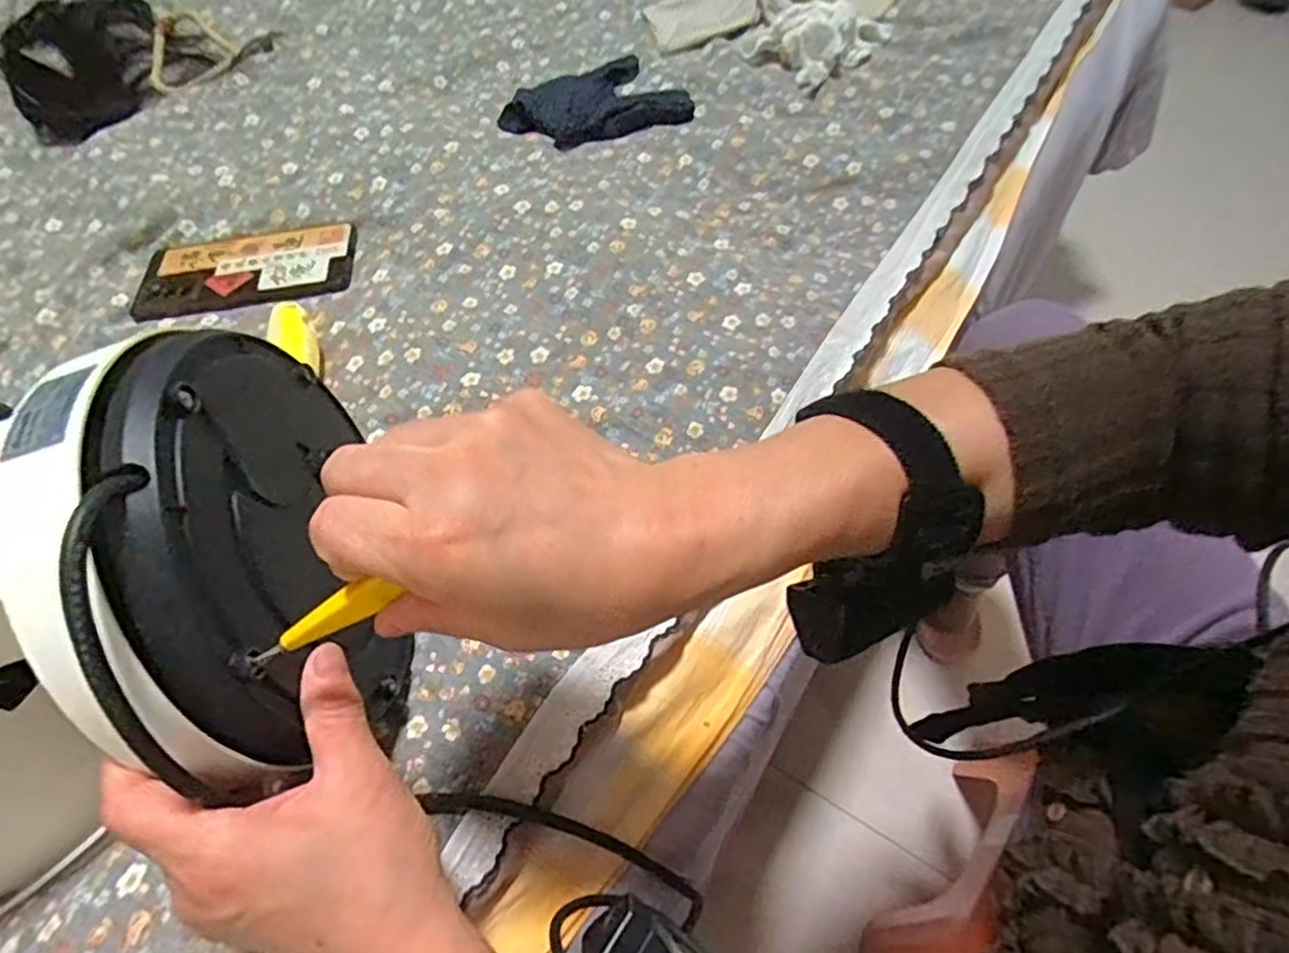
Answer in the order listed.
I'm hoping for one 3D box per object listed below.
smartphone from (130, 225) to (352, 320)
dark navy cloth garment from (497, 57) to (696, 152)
[{"bbox_3d":[-0.313,-0.164,0.535,0.165,0.011,0.078,-7,57,-1],"label":"smartphone"},{"bbox_3d":[-0.048,-0.342,0.616,0.163,0.017,0.104,-15,58,-6],"label":"dark navy cloth garment"}]

